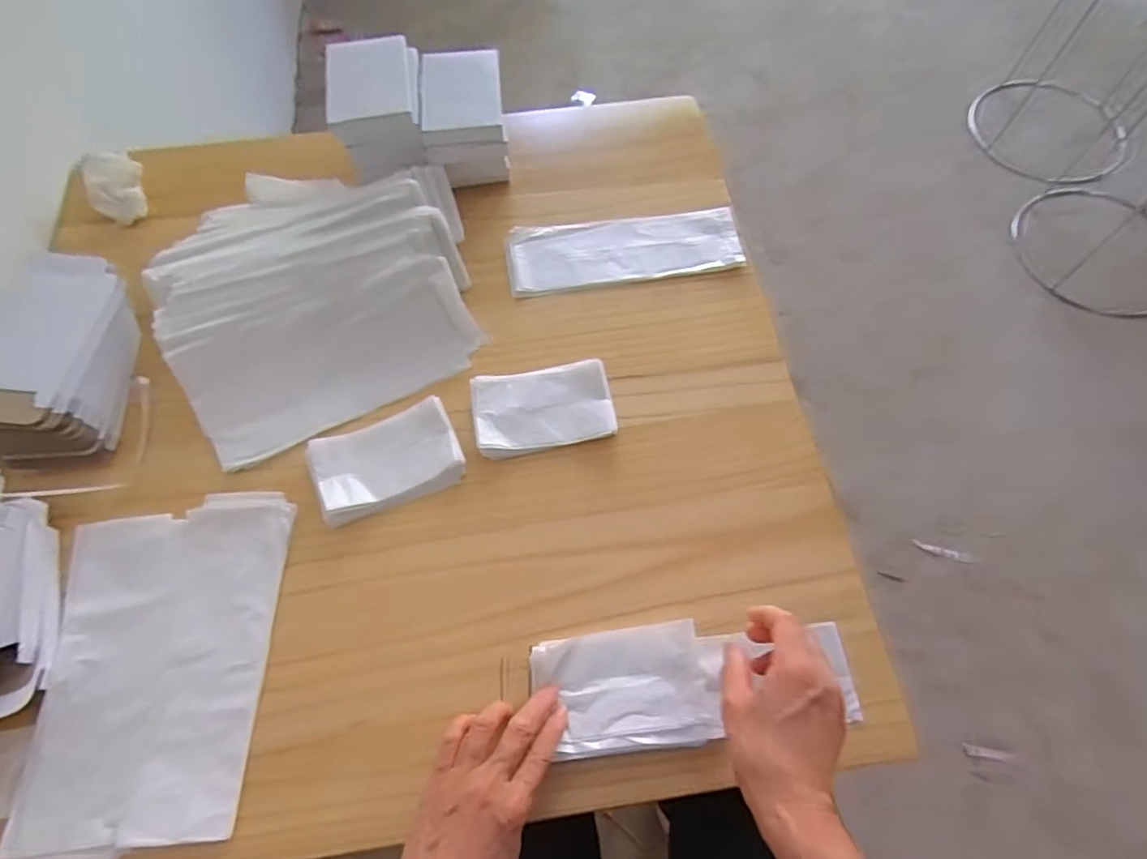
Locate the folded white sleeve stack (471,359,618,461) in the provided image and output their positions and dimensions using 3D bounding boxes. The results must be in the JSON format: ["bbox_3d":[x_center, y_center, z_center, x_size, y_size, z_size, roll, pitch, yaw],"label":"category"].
[{"bbox_3d":[-0.029,-0.023,0.577,0.131,0.009,0.080,-10,65,-3],"label":"folded white sleeve stack"}]

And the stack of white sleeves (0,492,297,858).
[{"bbox_3d":[-0.332,0.183,0.484,0.172,0.012,0.260,-5,65,-1],"label":"stack of white sleeves"}]

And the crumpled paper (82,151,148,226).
[{"bbox_3d":[-0.515,-0.272,0.683,0.059,0.050,0.069,-25,67,-10],"label":"crumpled paper"}]

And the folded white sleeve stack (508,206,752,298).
[{"bbox_3d":[0.055,-0.201,0.667,0.250,0.014,0.091,-7,65,-2],"label":"folded white sleeve stack"}]

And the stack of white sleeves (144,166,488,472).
[{"bbox_3d":[-0.257,-0.157,0.610,0.308,0.073,0.292,-26,67,-10],"label":"stack of white sleeves"}]

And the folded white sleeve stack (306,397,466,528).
[{"bbox_3d":[-0.170,0.029,0.553,0.128,0.017,0.081,-22,66,-9],"label":"folded white sleeve stack"}]

